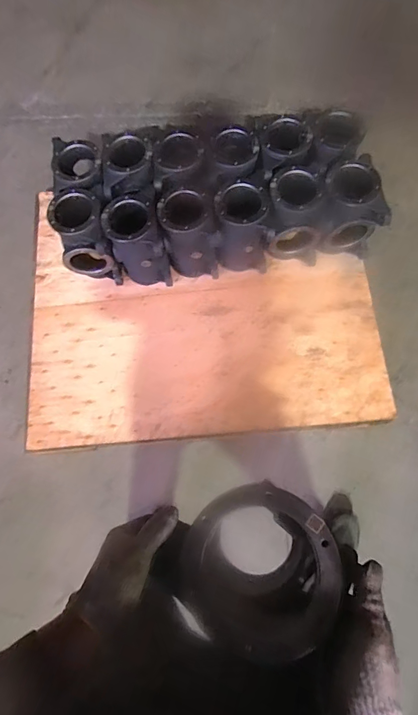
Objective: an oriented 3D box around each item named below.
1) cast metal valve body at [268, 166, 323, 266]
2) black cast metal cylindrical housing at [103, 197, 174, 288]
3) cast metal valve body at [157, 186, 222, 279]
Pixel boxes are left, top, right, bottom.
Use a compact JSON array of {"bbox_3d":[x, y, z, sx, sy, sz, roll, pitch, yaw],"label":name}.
[{"bbox_3d":[0.271,-0.456,1.285,0.159,0.232,0.187,-3,74,2],"label":"cast metal valve body"},{"bbox_3d":[-0.224,-0.357,1.285,0.162,0.277,0.201,-17,74,-2],"label":"black cast metal cylindrical housing"},{"bbox_3d":[-0.058,-0.394,1.283,0.180,0.300,0.148,-2,74,2],"label":"cast metal valve body"}]

